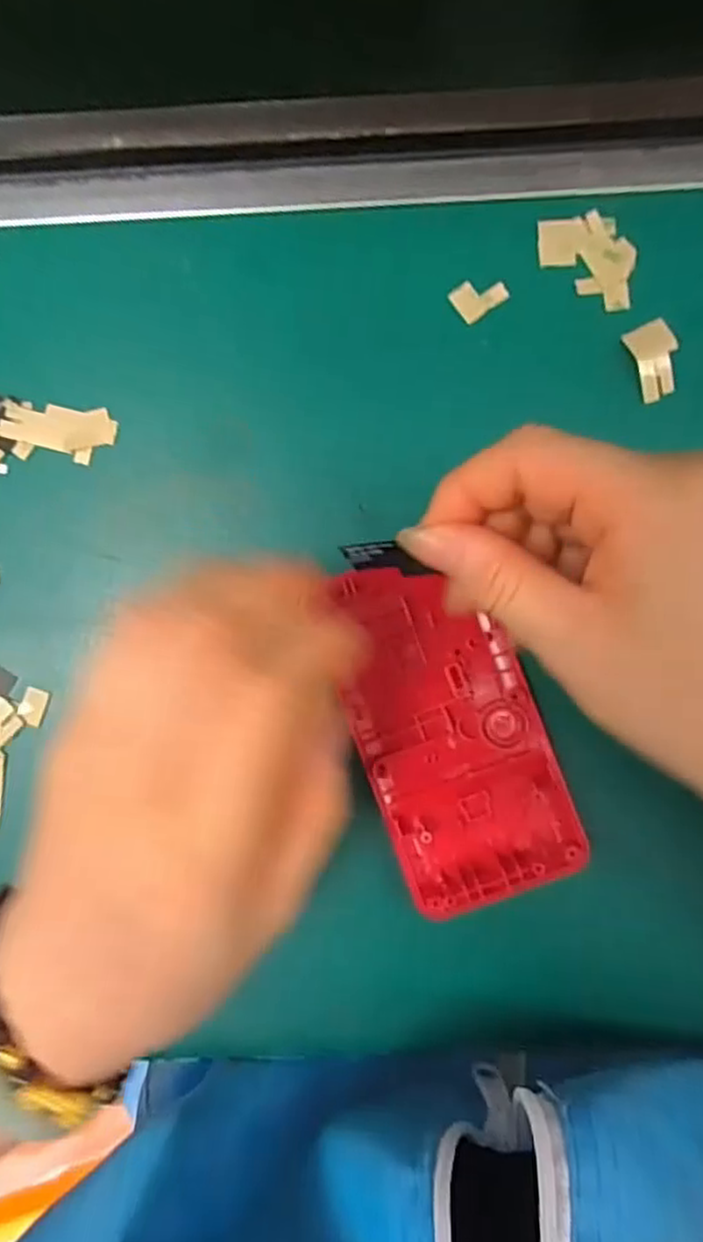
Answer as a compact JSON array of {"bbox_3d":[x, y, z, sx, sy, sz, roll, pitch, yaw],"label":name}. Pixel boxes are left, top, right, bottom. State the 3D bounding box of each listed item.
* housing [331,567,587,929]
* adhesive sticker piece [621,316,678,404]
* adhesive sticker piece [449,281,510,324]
[{"bbox_3d":[0.033,0.037,0.242,0.062,0.011,0.118,-21,89,1],"label":"housing"},{"bbox_3d":[0.108,-0.093,0.247,0.016,0.004,0.026,-20,89,1],"label":"adhesive sticker piece"},{"bbox_3d":[0.046,-0.117,0.250,0.019,0.004,0.013,-37,88,0],"label":"adhesive sticker piece"}]

